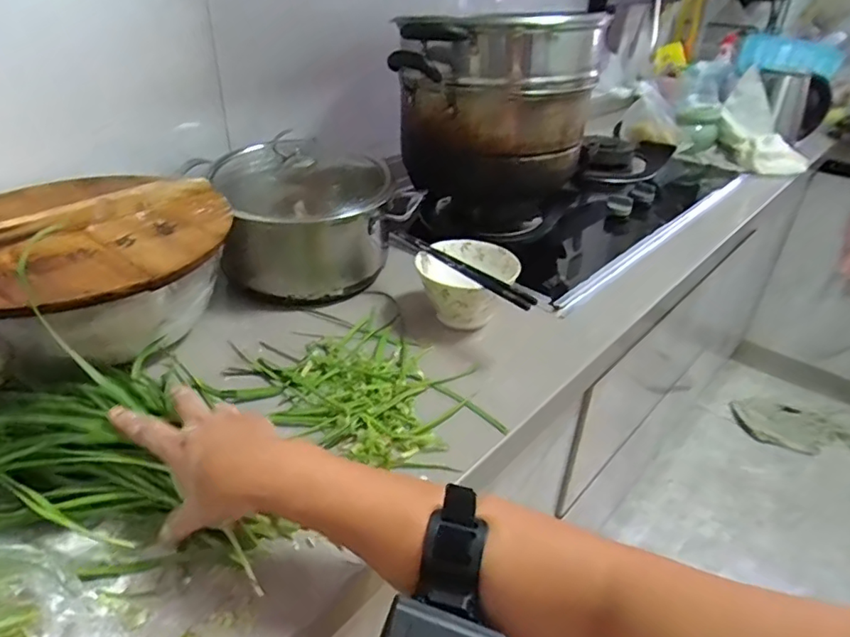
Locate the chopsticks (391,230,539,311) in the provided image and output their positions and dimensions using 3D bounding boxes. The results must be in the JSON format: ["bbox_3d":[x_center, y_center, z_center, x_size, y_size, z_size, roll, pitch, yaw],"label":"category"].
[{"bbox_3d":[0.036,-0.064,0.666,0.028,0.013,0.228,-26,43,-37],"label":"chopsticks"}]

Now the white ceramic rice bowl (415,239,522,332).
[{"bbox_3d":[0.046,-0.040,0.701,0.109,0.077,0.111,2,33,-1],"label":"white ceramic rice bowl"}]

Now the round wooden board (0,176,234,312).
[{"bbox_3d":[-0.350,-0.094,0.562,0.284,0.032,0.269,2,33,-1],"label":"round wooden board"}]

